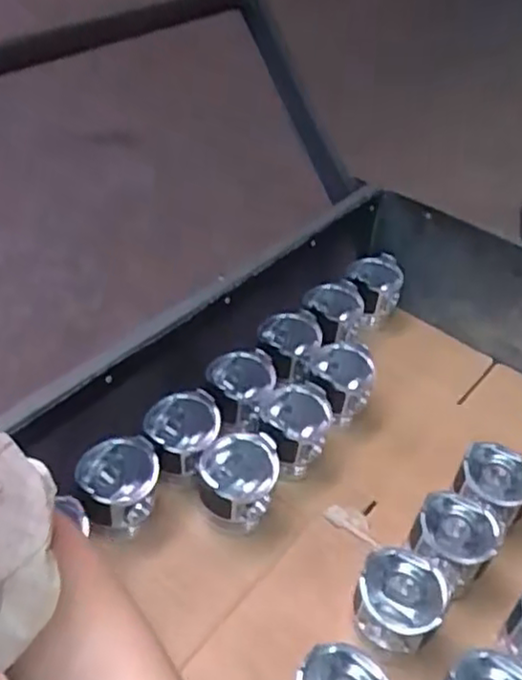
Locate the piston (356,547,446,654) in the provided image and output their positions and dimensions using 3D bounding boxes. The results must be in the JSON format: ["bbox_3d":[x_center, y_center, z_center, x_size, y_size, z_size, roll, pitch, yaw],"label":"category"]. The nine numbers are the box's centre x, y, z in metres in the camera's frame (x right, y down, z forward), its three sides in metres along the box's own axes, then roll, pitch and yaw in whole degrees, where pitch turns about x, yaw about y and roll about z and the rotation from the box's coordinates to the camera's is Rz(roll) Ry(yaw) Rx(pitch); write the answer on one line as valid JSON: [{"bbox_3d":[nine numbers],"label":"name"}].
[{"bbox_3d":[0.132,0.253,0.654,0.077,0.063,0.076,3,42,-2],"label":"piston"}]

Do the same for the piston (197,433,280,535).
[{"bbox_3d":[-0.025,0.158,0.736,0.086,0.082,0.077,-9,43,-15],"label":"piston"}]

